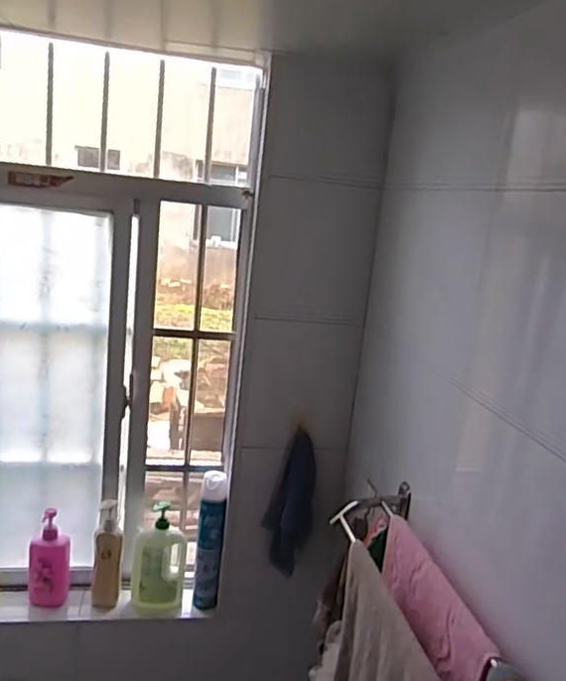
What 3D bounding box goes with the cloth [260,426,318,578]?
[{"bbox_3d":[0.018,0.374,1.411,0.073,0.311,0.093,-5,17,-40],"label":"cloth"}]

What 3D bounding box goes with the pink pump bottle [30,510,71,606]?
[{"bbox_3d":[-0.561,0.527,1.474,0.093,0.229,0.046,1,14,-21],"label":"pink pump bottle"}]

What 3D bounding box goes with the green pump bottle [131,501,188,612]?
[{"bbox_3d":[-0.304,0.537,1.513,0.126,0.256,0.060,4,13,-7],"label":"green pump bottle"}]

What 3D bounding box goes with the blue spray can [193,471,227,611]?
[{"bbox_3d":[-0.181,0.492,1.509,0.056,0.336,0.072,3,13,-12],"label":"blue spray can"}]

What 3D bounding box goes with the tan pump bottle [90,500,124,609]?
[{"bbox_3d":[-0.426,0.521,1.494,0.069,0.247,0.063,3,13,-11],"label":"tan pump bottle"}]

